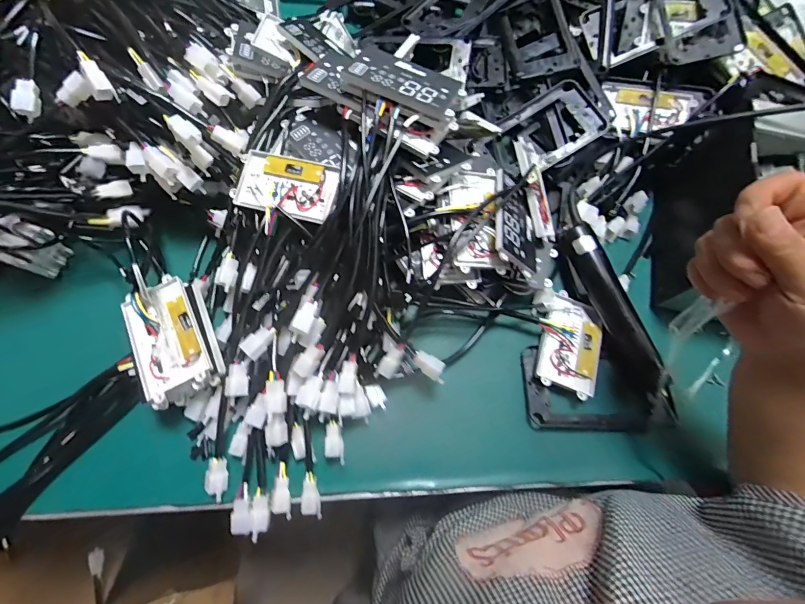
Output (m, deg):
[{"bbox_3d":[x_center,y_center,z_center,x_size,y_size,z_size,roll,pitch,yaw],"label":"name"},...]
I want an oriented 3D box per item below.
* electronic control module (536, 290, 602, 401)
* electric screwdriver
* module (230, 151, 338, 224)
[{"bbox_3d":[0.187,0.045,0.424,0.065,0.023,0.114,16,71,5],"label":"electronic control module"},{"bbox_3d":[0.236,0.017,0.415,0.036,0.032,0.226,-19,72,-7],"label":"electric screwdriver"},{"bbox_3d":[-0.120,-0.120,0.390,0.106,0.009,0.063,14,83,12],"label":"module"}]

